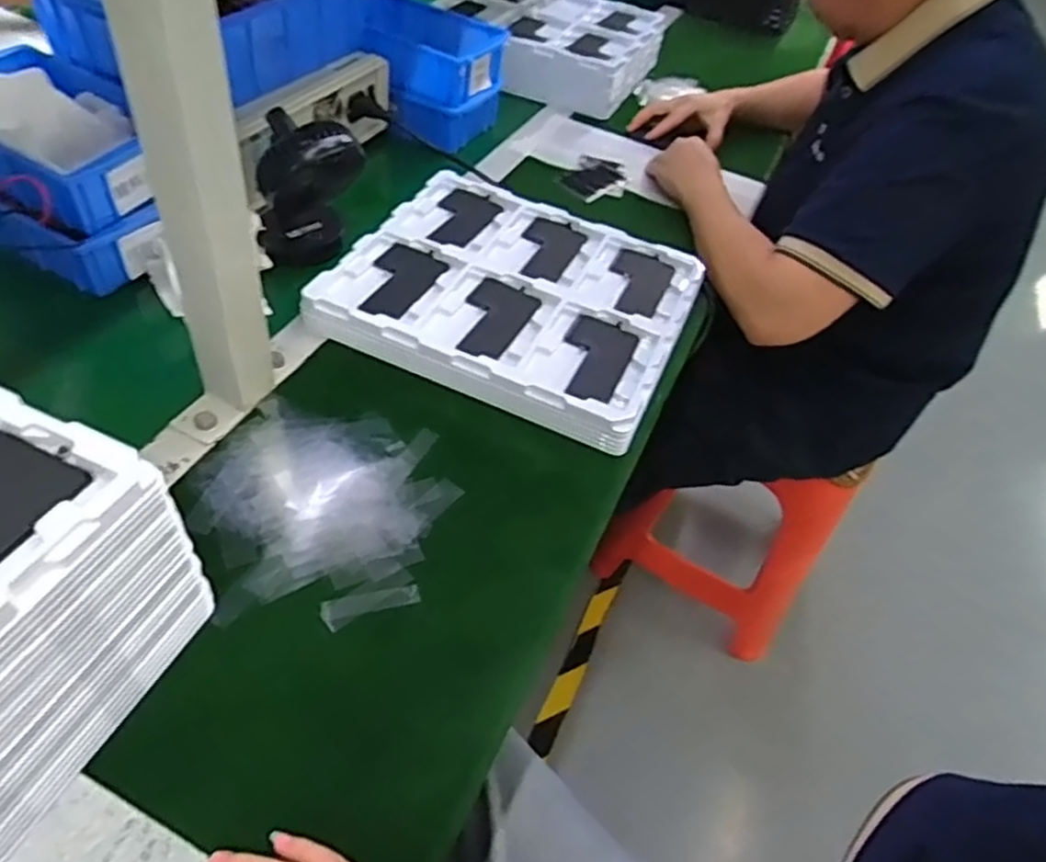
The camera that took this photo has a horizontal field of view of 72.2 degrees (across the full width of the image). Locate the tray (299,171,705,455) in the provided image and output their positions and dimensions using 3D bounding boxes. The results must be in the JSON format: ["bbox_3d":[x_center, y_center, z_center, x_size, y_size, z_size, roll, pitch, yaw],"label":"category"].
[{"bbox_3d":[-0.003,-0.142,0.689,0.313,0.032,0.268,20,53,12],"label":"tray"}]

